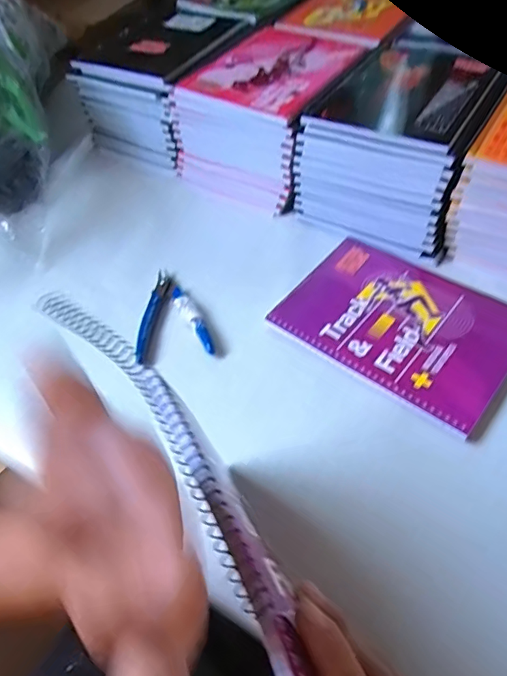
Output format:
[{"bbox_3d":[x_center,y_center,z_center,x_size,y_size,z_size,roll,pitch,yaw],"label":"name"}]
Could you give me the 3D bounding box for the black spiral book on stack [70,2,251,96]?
[{"bbox_3d":[-0.112,-0.378,0.645,0.171,0.025,0.190,22,58,19],"label":"black spiral book on stack"}]

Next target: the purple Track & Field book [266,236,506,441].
[{"bbox_3d":[0.133,-0.018,0.449,0.197,0.010,0.146,34,62,26],"label":"purple Track & Field book"}]

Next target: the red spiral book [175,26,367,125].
[{"bbox_3d":[0.026,-0.313,0.568,0.152,0.010,0.193,25,59,21],"label":"red spiral book"}]

